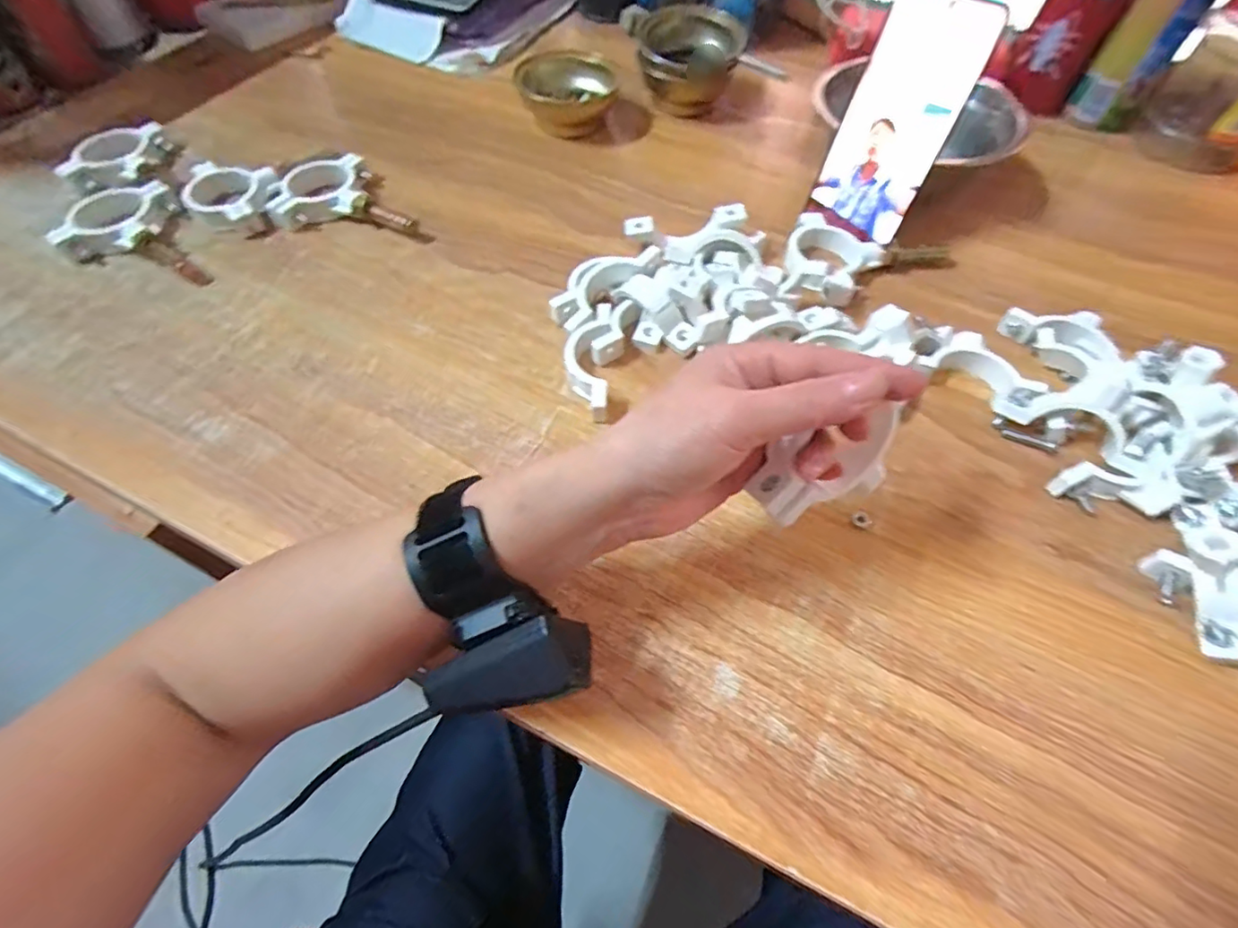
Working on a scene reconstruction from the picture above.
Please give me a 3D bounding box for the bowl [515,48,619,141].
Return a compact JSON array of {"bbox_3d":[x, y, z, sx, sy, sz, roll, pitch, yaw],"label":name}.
[{"bbox_3d":[-0.050,-0.361,0.542,0.086,0.047,0.088,1,58,-1],"label":"bowl"}]

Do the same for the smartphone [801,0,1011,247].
[{"bbox_3d":[0.202,-0.247,0.411,0.073,0.151,0.010,31,38,17],"label":"smartphone"}]

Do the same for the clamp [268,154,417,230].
[{"bbox_3d":[-0.226,-0.202,0.449,0.084,0.018,0.111,-32,64,-19],"label":"clamp"}]

